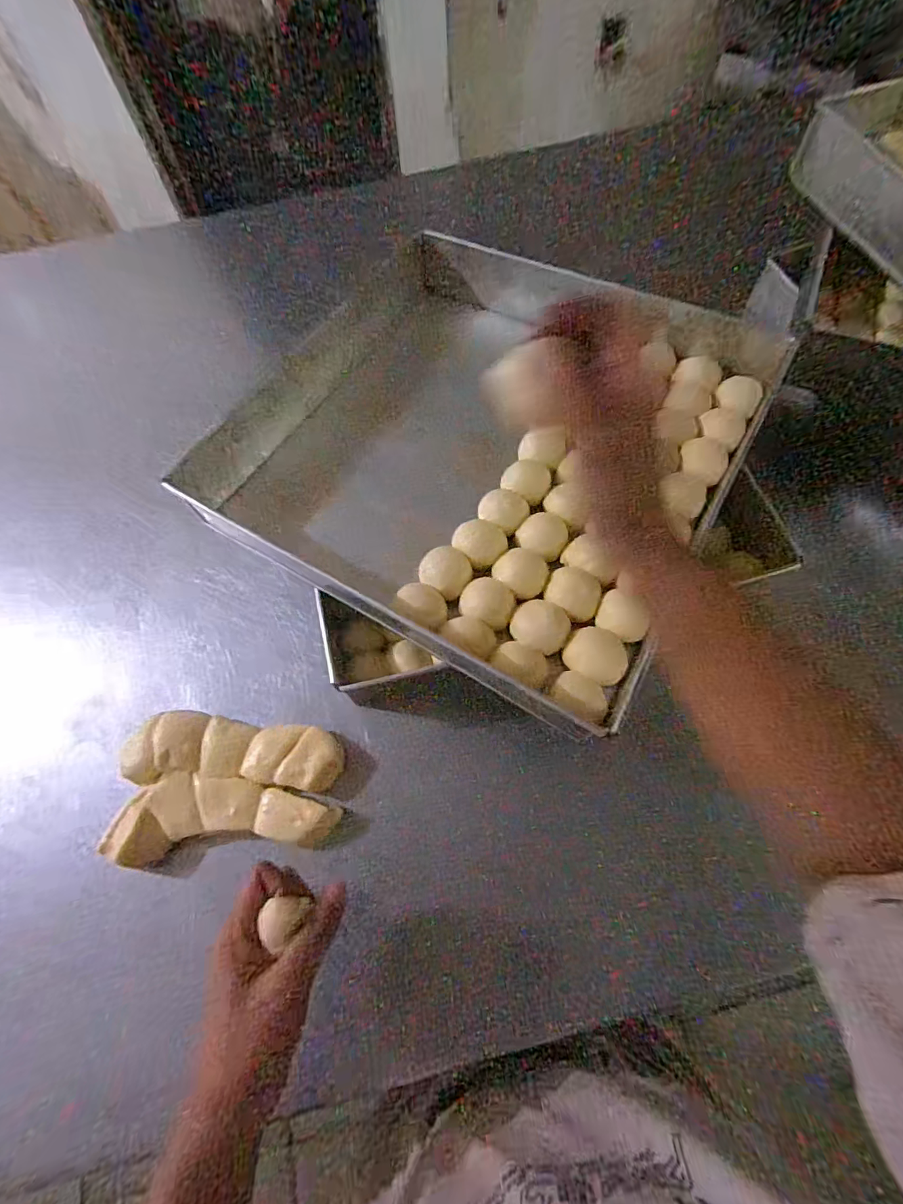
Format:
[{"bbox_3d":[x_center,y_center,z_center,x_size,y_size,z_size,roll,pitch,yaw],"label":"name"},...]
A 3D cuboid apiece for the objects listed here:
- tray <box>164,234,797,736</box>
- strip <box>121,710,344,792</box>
[{"bbox_3d":[0.022,-0.170,0.486,0.475,0.073,0.451,27,70,21],"label":"tray"},{"bbox_3d":[-0.182,0.127,0.417,0.178,0.035,0.056,1,63,3],"label":"strip"}]

